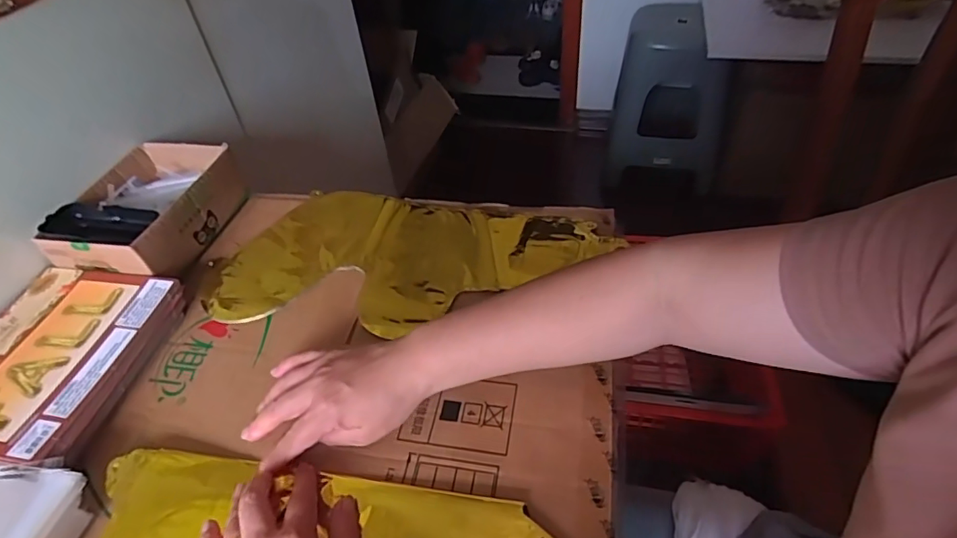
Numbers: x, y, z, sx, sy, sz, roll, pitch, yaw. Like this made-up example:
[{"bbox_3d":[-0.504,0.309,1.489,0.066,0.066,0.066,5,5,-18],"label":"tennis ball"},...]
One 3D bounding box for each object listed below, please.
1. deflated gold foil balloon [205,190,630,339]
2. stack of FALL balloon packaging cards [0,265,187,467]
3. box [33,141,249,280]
[{"bbox_3d":[-0.073,-0.011,0.565,0.391,0.013,0.192,4,45,9],"label":"deflated gold foil balloon"},{"bbox_3d":[-0.395,0.083,0.485,0.174,0.034,0.193,5,45,9],"label":"stack of FALL balloon packaging cards"},{"bbox_3d":[-0.381,-0.063,0.609,0.138,0.074,0.180,4,45,8],"label":"box"}]

